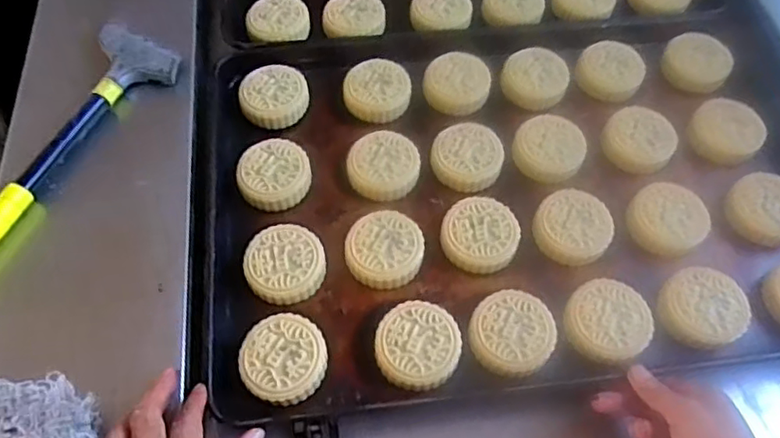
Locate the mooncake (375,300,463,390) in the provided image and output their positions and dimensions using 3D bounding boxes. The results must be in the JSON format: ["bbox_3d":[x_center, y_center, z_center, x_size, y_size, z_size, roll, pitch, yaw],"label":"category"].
[{"bbox_3d":[0.023,0.108,0.510,0.070,0.025,0.071,0,58,-1],"label":"mooncake"}]

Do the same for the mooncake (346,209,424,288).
[{"bbox_3d":[-0.004,0.029,0.554,0.071,0.028,0.069,0,58,-1],"label":"mooncake"}]

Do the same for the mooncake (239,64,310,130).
[{"bbox_3d":[-0.122,-0.130,0.641,0.070,0.029,0.068,0,58,-1],"label":"mooncake"}]

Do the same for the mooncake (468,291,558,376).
[{"bbox_3d":[0.104,0.097,0.514,0.069,0.022,0.071,0,58,-1],"label":"mooncake"}]

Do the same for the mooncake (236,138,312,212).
[{"bbox_3d":[-0.114,-0.044,0.593,0.069,0.027,0.068,-13,59,-9],"label":"mooncake"}]

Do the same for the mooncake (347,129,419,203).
[{"bbox_3d":[-0.006,-0.052,0.597,0.069,0.024,0.071,-2,58,-2],"label":"mooncake"}]

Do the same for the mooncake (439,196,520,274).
[{"bbox_3d":[0.083,0.015,0.562,0.069,0.026,0.070,0,58,-1],"label":"mooncake"}]

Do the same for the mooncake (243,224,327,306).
[{"bbox_3d":[-0.094,0.042,0.546,0.069,0.028,0.071,-19,60,-12],"label":"mooncake"}]

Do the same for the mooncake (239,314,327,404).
[{"bbox_3d":[-0.088,0.118,0.502,0.068,0.028,0.069,0,58,-1],"label":"mooncake"}]

